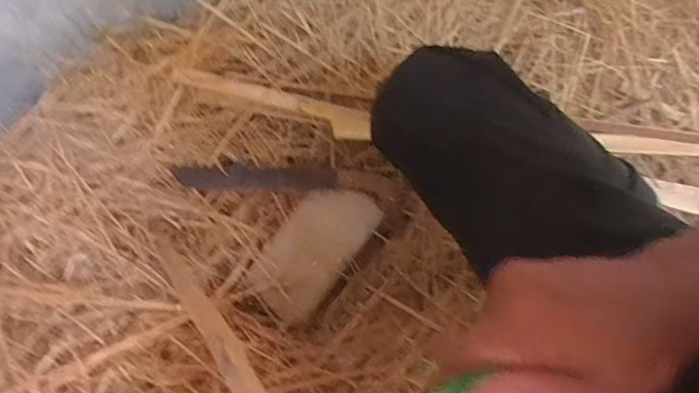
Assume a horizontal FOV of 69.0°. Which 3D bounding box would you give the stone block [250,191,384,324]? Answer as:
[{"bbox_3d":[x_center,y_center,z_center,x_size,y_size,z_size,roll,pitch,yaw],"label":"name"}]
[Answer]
[{"bbox_3d":[-0.050,0.074,0.713,0.106,0.050,0.197,37,79,10],"label":"stone block"}]

